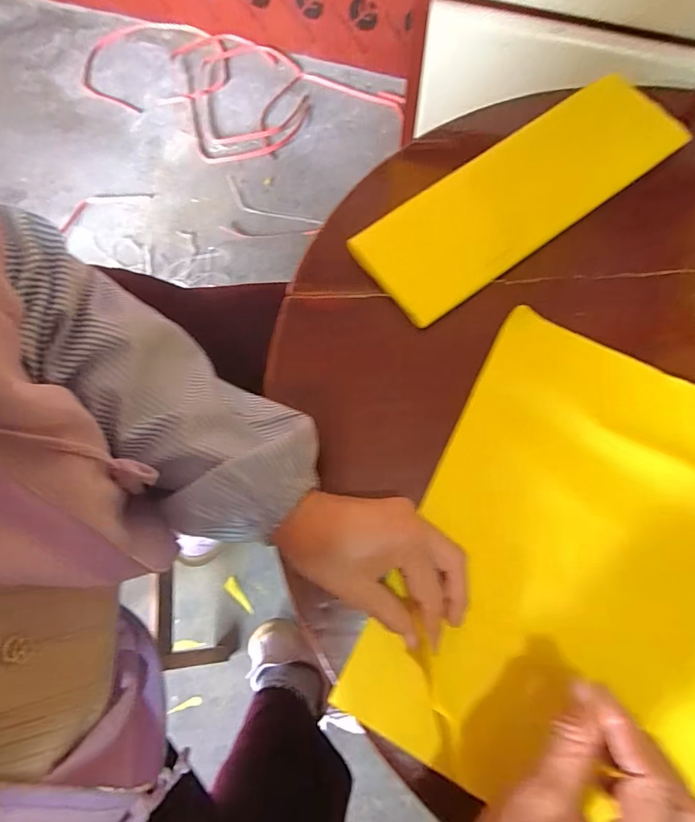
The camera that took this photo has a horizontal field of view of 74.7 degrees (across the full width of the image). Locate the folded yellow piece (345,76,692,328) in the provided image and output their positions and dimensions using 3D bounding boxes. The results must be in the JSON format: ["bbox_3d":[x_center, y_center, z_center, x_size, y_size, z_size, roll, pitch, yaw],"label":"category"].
[{"bbox_3d":[0.167,-0.217,0.442,0.340,0.017,0.119,-36,76,-9],"label":"folded yellow piece"}]

